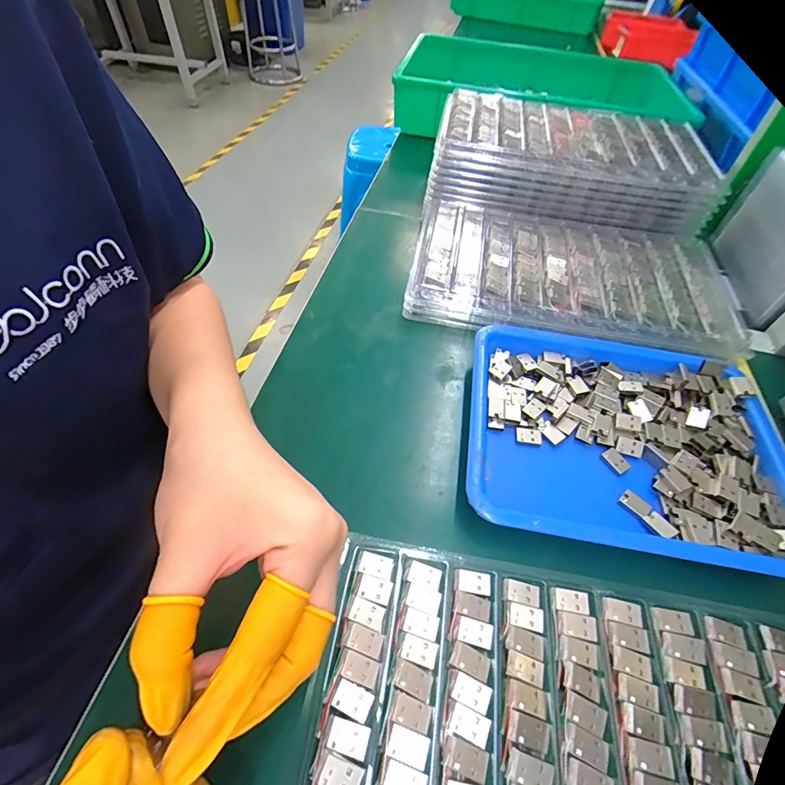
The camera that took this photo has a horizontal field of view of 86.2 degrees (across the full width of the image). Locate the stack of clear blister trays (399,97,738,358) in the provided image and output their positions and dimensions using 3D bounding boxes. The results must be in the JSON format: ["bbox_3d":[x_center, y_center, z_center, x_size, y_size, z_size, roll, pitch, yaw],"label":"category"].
[{"bbox_3d":[0.180,-0.194,0.441,0.294,0.083,0.339,8,51,3],"label":"stack of clear blister trays"}]

